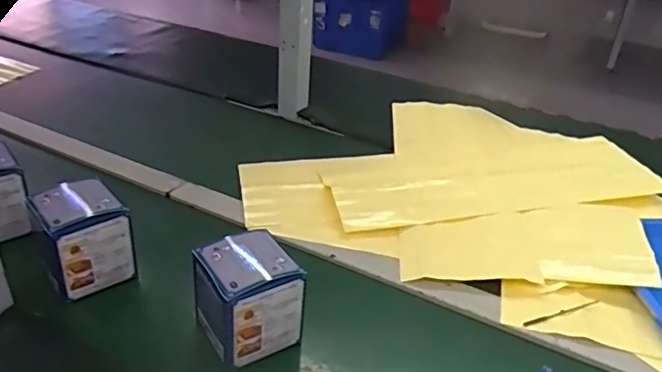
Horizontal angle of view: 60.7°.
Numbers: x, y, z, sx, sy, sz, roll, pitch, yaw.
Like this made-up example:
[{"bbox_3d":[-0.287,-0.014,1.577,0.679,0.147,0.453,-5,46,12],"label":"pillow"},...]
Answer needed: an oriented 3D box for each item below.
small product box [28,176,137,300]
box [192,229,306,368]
[{"bbox_3d":[-0.271,0.054,0.611,0.089,0.100,0.094,-18,35,-31],"label":"small product box"},{"bbox_3d":[-0.082,0.108,0.554,0.082,0.097,0.080,-17,35,-29],"label":"box"}]

